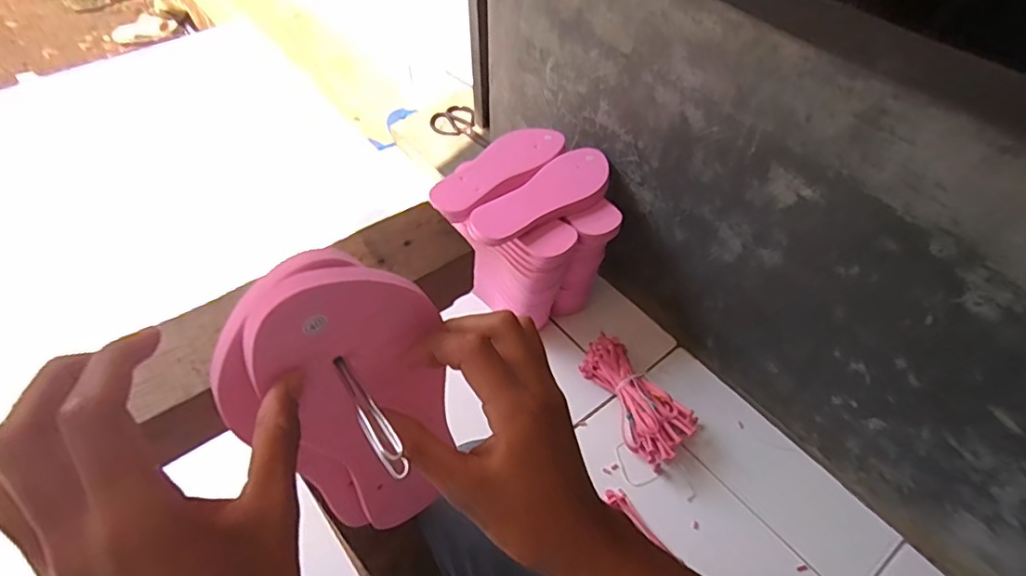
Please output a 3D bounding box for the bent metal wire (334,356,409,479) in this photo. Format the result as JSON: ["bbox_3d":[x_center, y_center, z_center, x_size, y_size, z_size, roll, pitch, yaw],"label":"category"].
[{"bbox_3d":[-0.065,0.057,0.253,0.011,0.007,0.070,-27,49,-20],"label":"bent metal wire"}]

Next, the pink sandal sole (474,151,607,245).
[{"bbox_3d":[0.046,-0.142,0.841,0.245,0.011,0.090,-34,58,-24],"label":"pink sandal sole"}]

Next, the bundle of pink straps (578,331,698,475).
[{"bbox_3d":[0.194,0.166,0.864,0.102,0.058,0.215,-21,54,-16],"label":"bundle of pink straps"}]

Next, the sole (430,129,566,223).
[{"bbox_3d":[-0.028,-0.187,0.874,0.099,0.013,0.249,35,59,25],"label":"sole"}]

